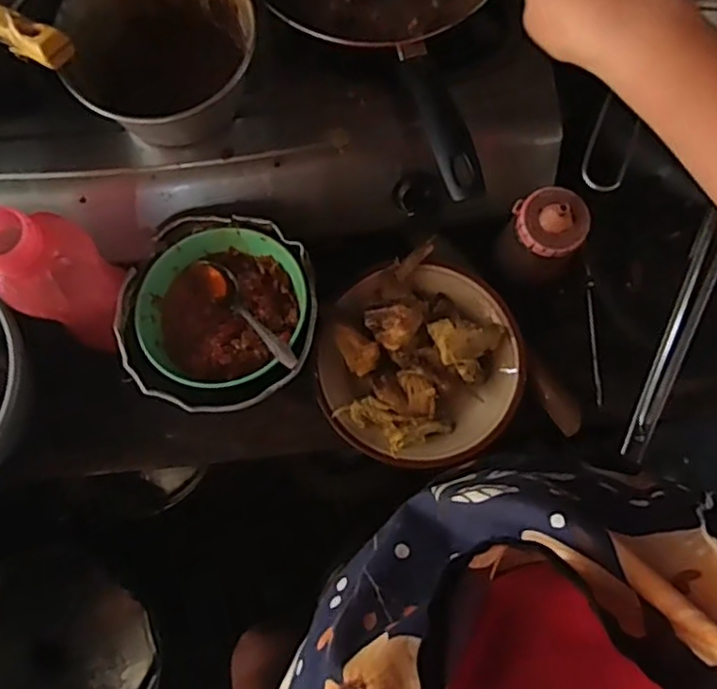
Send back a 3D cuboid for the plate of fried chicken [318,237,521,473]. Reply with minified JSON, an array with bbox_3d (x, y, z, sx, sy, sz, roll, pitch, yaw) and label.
[{"bbox_3d":[0.062,0.013,0.639,0.193,0.061,0.193,0,77,-1],"label":"plate of fried chicken"}]

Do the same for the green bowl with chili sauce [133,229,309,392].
[{"bbox_3d":[-0.127,-0.037,0.627,0.154,0.054,0.150,0,77,-1],"label":"green bowl with chili sauce"}]

